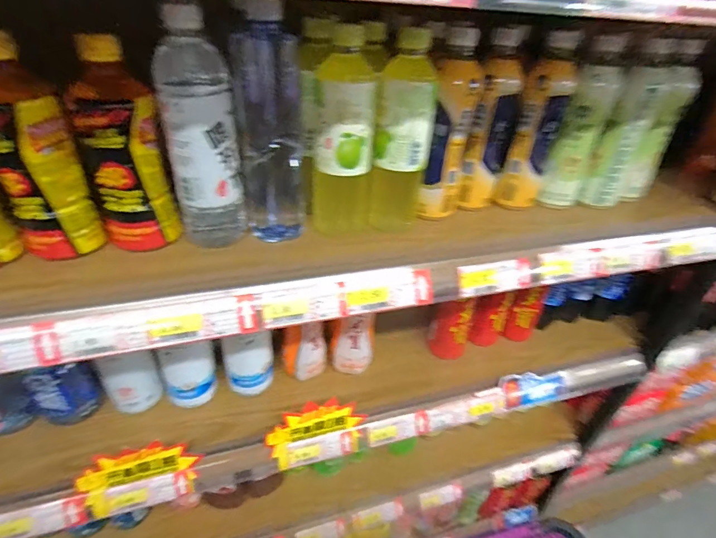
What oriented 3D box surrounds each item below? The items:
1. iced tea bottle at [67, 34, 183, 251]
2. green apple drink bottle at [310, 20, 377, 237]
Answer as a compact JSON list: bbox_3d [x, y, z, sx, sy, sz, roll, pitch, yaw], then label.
[{"bbox_3d":[-0.226,-0.109,0.377,0.065,0.182,0.054,14,38,11],"label":"iced tea bottle"},{"bbox_3d":[-0.016,-0.134,0.428,0.059,0.214,0.057,15,38,12],"label":"green apple drink bottle"}]

